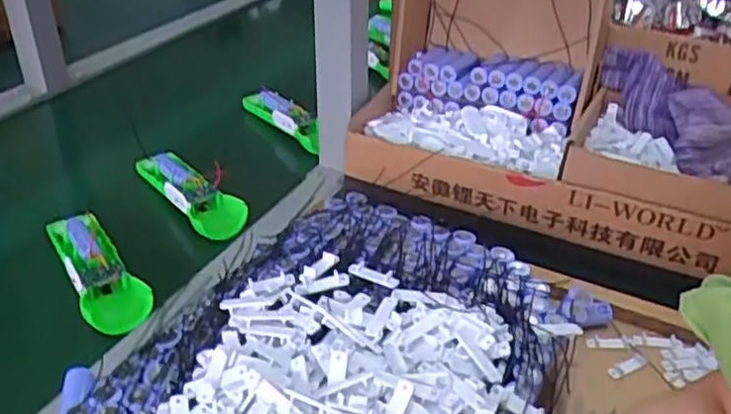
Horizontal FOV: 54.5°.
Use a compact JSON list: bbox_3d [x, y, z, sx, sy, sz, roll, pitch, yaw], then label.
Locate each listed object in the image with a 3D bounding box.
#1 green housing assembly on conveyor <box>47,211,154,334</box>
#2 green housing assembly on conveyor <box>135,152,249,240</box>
[{"bbox_3d":[-0.236,0.050,0.618,0.050,0.029,0.161,-20,39,-29],"label":"green housing assembly on conveyor"},{"bbox_3d":[-0.179,-0.018,0.728,0.050,0.027,0.172,-21,40,-30],"label":"green housing assembly on conveyor"}]

